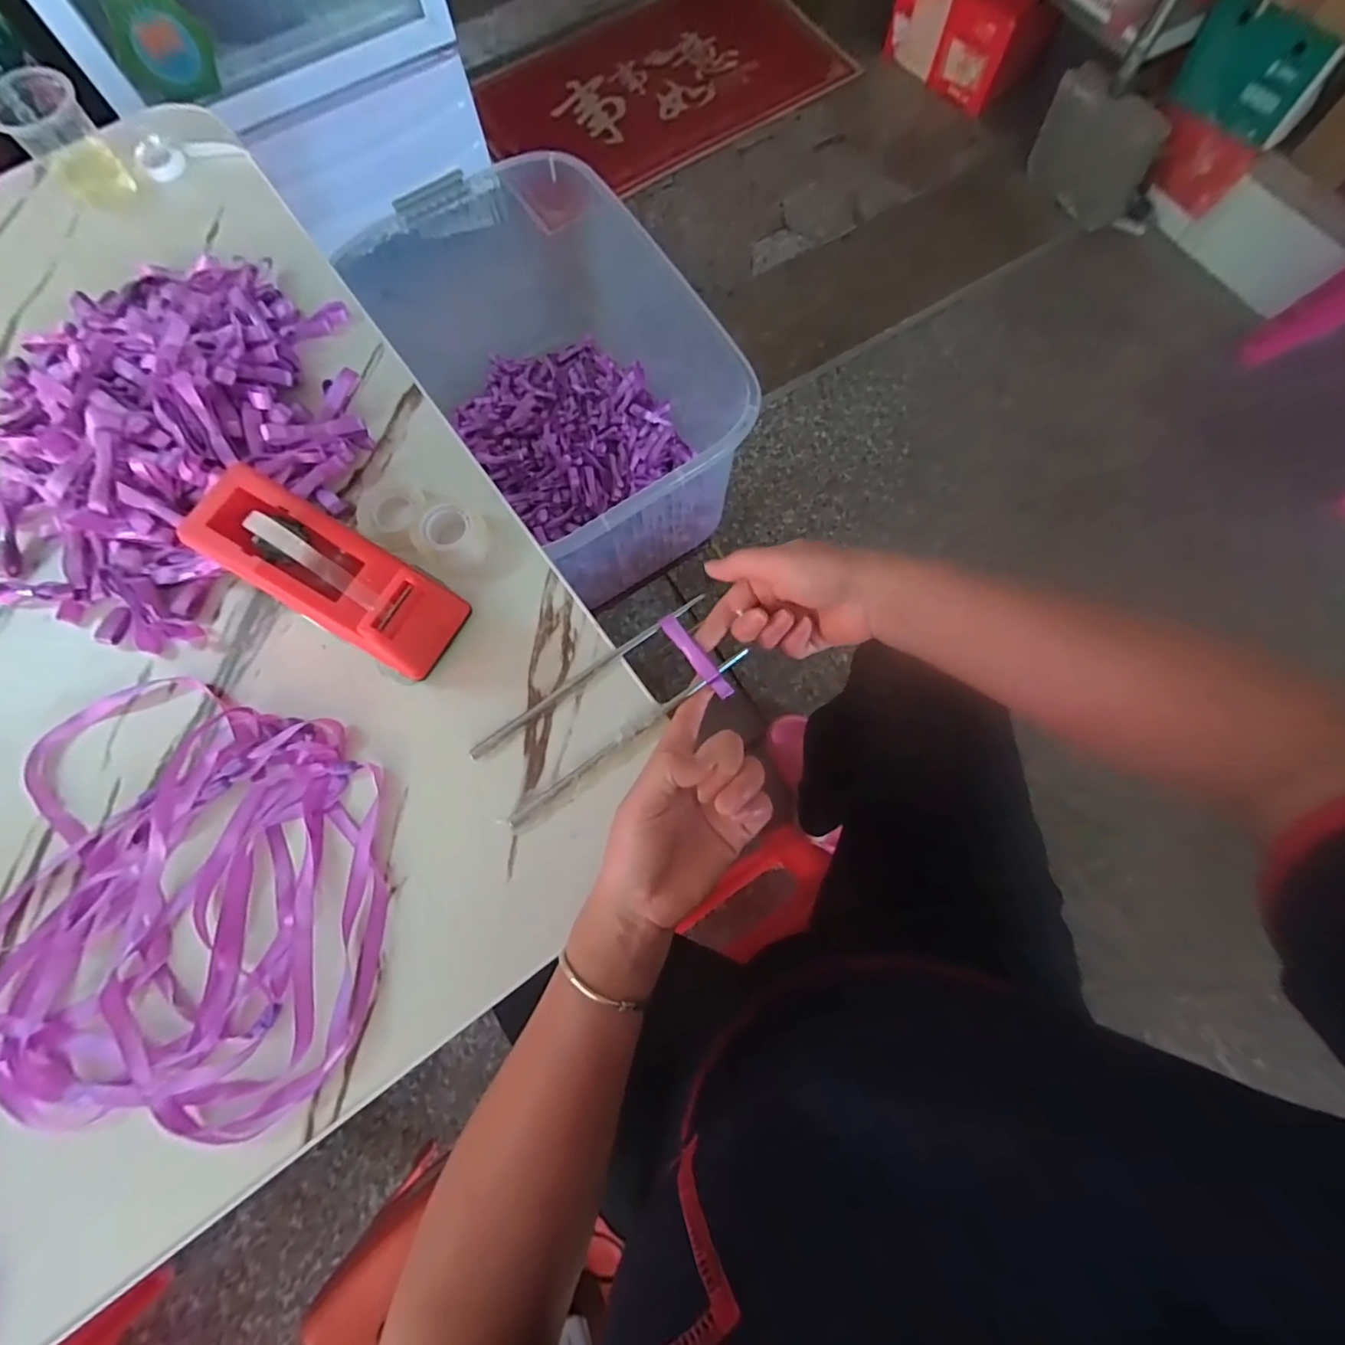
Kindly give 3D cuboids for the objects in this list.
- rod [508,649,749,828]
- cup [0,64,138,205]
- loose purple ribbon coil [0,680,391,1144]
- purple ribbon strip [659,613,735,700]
[{"bbox_3d":[-0.026,0.039,0.367,0.181,0.009,0.008,-35,76,-9],"label":"rod"},{"bbox_3d":[-0.485,-0.424,0.460,0.050,0.070,0.062,38,78,11],"label":"cup"},{"bbox_3d":[-0.286,0.131,0.340,0.236,0.016,0.228,7,74,3],"label":"loose purple ribbon coil"},{"bbox_3d":[0.016,-0.011,0.378,0.011,0.004,0.066,-40,83,5],"label":"purple ribbon strip"}]

